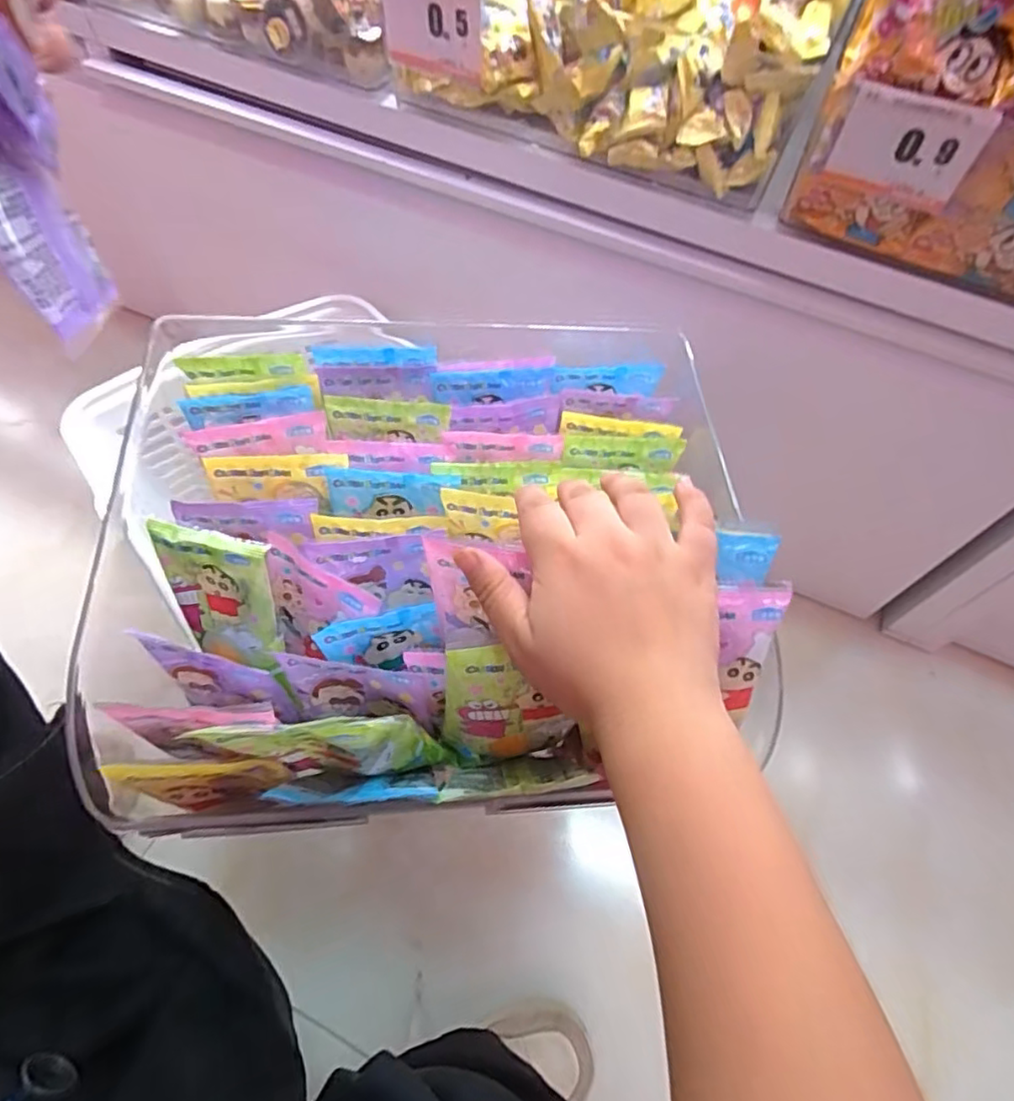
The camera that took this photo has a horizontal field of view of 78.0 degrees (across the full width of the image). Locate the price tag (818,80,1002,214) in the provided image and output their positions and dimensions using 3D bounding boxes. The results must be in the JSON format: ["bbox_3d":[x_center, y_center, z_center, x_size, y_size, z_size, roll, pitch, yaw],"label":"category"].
[{"bbox_3d":[0.252,-0.254,0.397,0.081,0.061,0.010,23,60,9],"label":"price tag"}]

